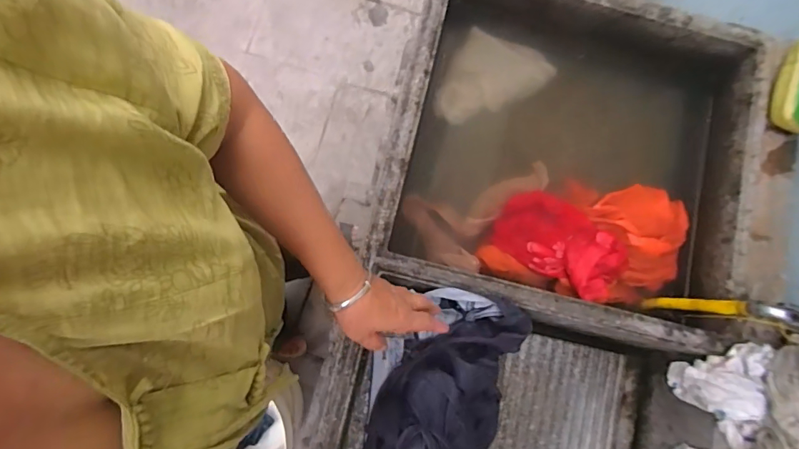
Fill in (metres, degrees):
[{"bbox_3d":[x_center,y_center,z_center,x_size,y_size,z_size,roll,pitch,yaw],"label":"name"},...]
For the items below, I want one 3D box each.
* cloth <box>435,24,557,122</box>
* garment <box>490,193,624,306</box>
[{"bbox_3d":[0.156,-0.234,0.760,0.149,0.032,0.173,30,80,-1],"label":"cloth"},{"bbox_3d":[0.248,0.028,0.697,0.194,0.056,0.125,38,80,1],"label":"garment"}]

